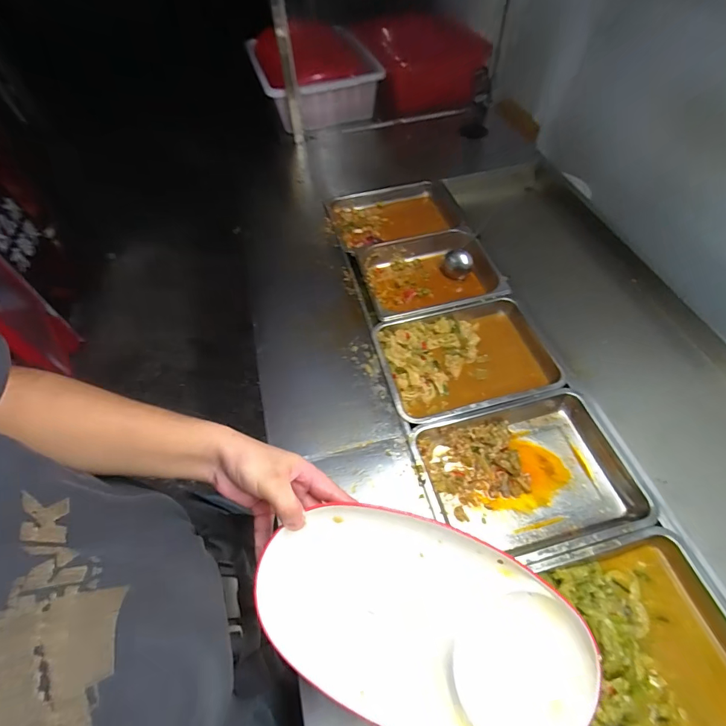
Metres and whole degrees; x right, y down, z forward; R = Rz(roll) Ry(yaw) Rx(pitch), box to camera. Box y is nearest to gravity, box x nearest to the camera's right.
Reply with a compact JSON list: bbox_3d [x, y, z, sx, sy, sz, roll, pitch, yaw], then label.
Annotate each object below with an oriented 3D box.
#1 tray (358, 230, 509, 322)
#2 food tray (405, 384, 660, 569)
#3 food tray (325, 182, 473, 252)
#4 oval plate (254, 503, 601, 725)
[{"bbox_3d":[0.163,-0.205,0.987,0.316,0.091,0.256,-12,55,-7],"label":"tray"},{"bbox_3d":[0.278,0.196,0.686,0.343,0.055,0.251,-12,55,-7],"label":"food tray"},{"bbox_3d":[0.101,-0.405,1.113,0.369,0.066,0.244,-12,55,-7],"label":"food tray"},{"bbox_3d":[0.065,0.252,0.381,0.330,0.031,0.176,18,70,0],"label":"oval plate"}]

